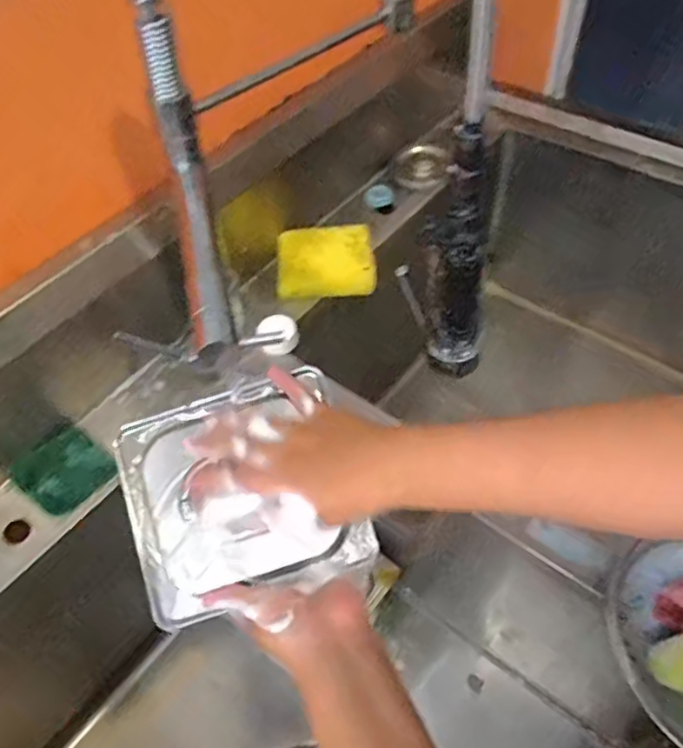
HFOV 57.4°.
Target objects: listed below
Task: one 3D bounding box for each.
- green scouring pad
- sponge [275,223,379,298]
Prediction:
[{"bbox_3d":[-0.263,0.092,0.592,0.068,0.005,0.074,47,60,-7],"label":"green scouring pad"},{"bbox_3d":[-0.018,-0.128,0.710,0.110,0.015,0.080,-5,93,-9],"label":"sponge"}]

